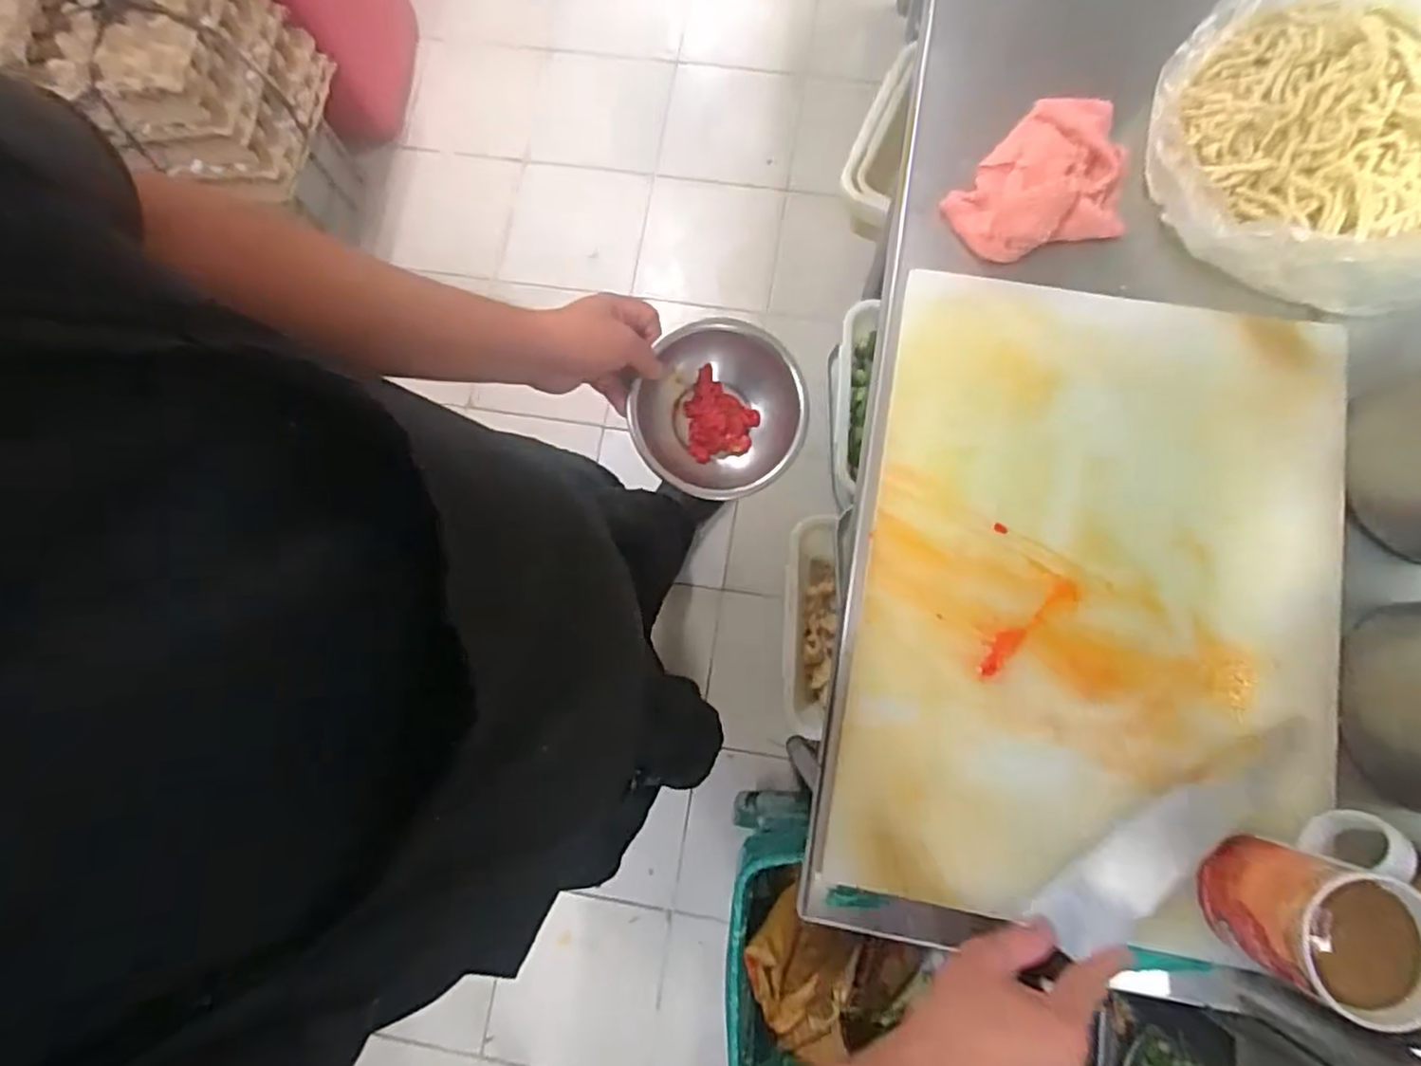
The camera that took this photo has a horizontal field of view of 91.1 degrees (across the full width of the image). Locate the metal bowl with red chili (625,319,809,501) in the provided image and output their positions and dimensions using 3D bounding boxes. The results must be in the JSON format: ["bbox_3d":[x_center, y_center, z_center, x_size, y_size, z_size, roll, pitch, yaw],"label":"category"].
[{"bbox_3d":[0.010,-0.104,0.630,0.144,0.058,0.157,0,79,1],"label":"metal bowl with red chili"}]

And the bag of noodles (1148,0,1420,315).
[{"bbox_3d":[0.501,-0.324,0.556,0.273,0.074,0.271,33,83,9],"label":"bag of noodles"}]

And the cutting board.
[{"bbox_3d":[0.292,0.041,0.529,0.331,0.035,0.478,10,79,3],"label":"cutting board"}]

